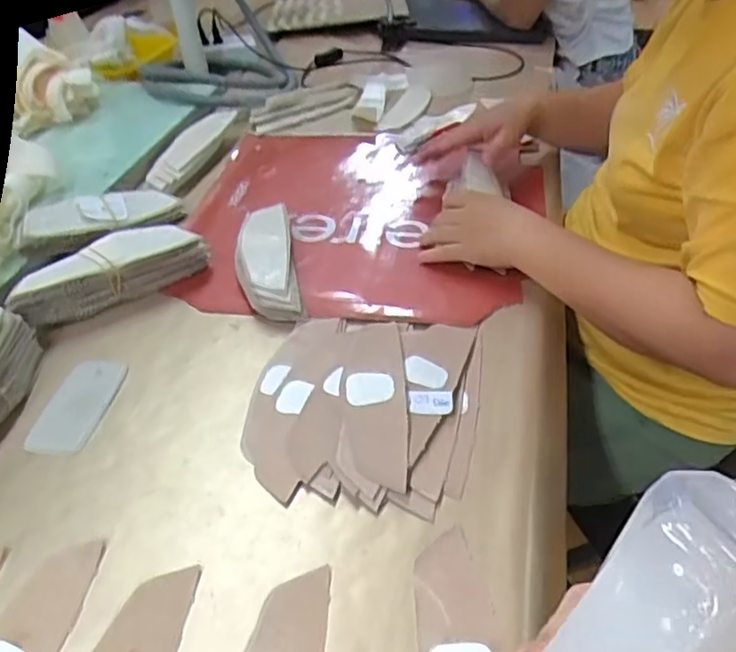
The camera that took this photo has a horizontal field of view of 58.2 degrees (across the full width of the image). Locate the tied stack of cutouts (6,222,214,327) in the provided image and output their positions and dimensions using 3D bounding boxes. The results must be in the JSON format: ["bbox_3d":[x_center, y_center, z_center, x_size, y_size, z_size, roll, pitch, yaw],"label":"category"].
[{"bbox_3d":[-0.259,-0.054,0.670,0.191,0.050,0.055,-24,46,-24],"label":"tied stack of cutouts"}]

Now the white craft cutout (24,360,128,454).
[{"bbox_3d":[-0.247,0.066,0.566,0.058,0.006,0.101,-2,43,9],"label":"white craft cutout"}]

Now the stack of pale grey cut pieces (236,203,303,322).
[{"bbox_3d":[-0.108,-0.070,0.699,0.059,0.036,0.185,-8,41,-7],"label":"stack of pale grey cut pieces"}]

